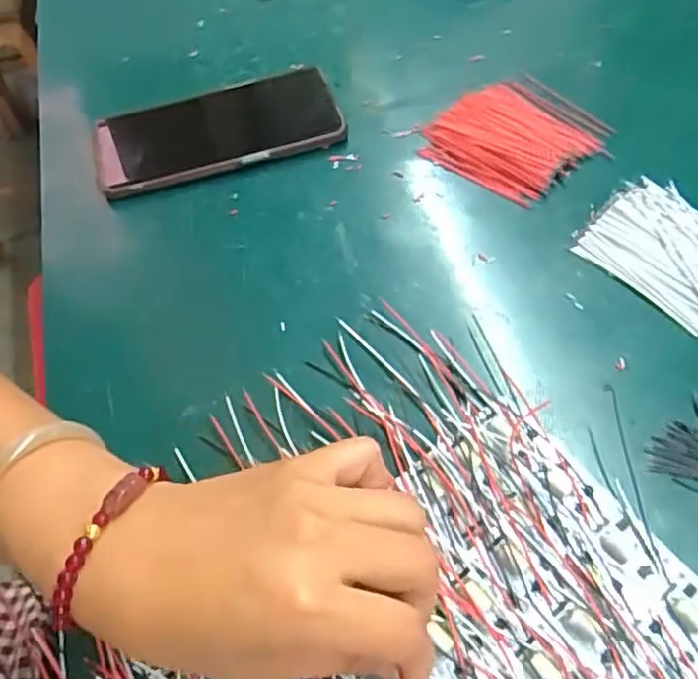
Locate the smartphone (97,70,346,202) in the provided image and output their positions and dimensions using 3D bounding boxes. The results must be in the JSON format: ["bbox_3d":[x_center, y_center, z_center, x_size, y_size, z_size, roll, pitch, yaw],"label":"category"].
[{"bbox_3d":[-0.091,-0.144,0.436,0.162,0.014,0.080,-17,57,-2],"label":"smartphone"}]

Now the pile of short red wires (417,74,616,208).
[{"bbox_3d":[0.105,-0.131,0.408,0.096,0.017,0.091,-35,59,-13],"label":"pile of short red wires"}]

